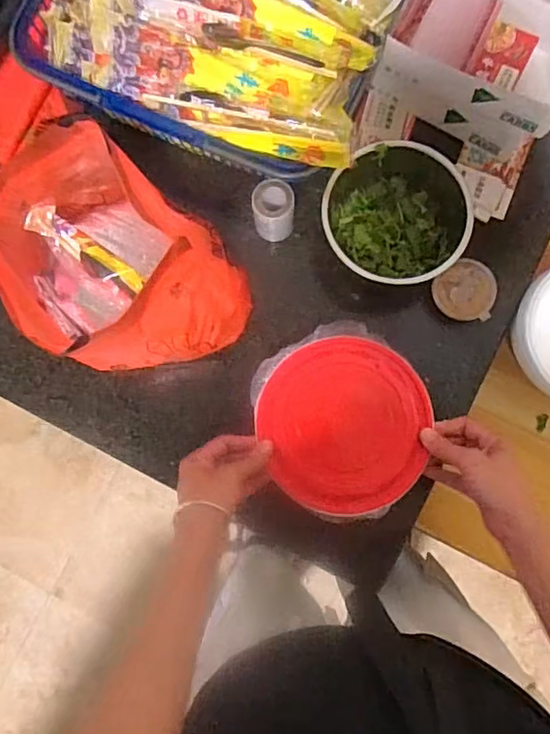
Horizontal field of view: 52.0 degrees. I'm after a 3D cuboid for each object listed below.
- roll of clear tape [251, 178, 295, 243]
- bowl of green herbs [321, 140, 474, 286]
[{"bbox_3d":[-0.001,-0.159,0.589,0.044,0.069,0.044,0,83,1],"label":"roll of clear tape"},{"bbox_3d":[0.118,-0.158,0.580,0.138,0.070,0.132,0,83,1],"label":"bowl of green herbs"}]

